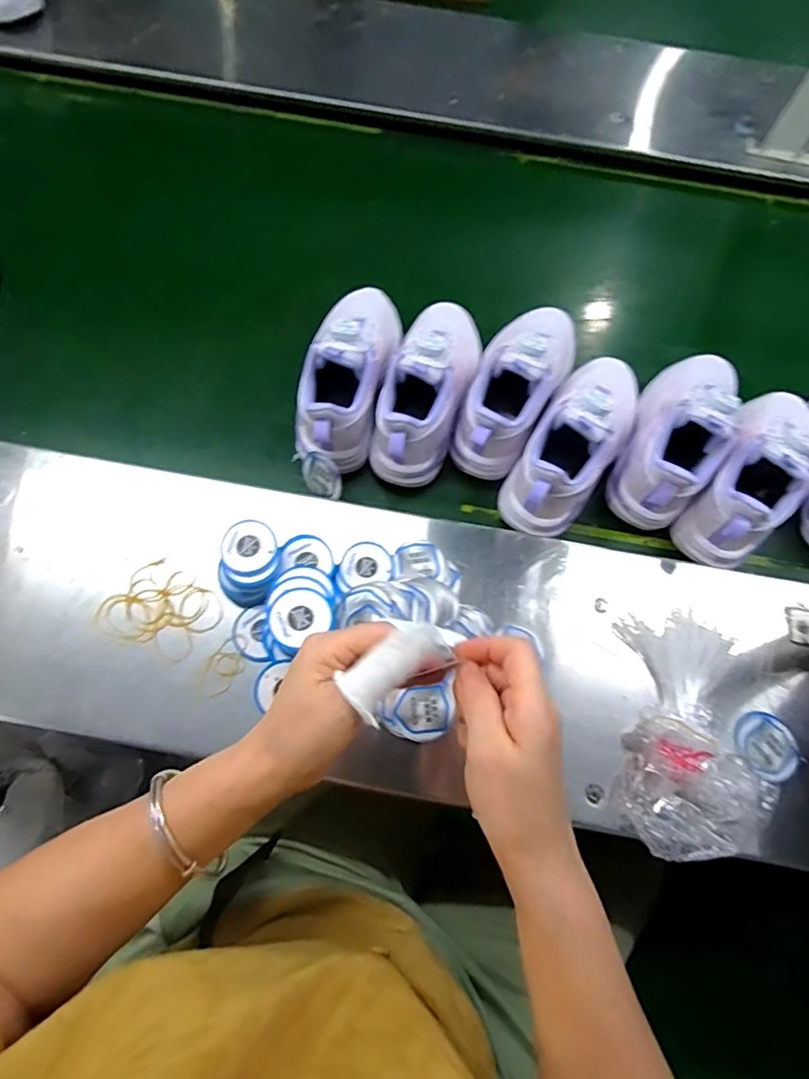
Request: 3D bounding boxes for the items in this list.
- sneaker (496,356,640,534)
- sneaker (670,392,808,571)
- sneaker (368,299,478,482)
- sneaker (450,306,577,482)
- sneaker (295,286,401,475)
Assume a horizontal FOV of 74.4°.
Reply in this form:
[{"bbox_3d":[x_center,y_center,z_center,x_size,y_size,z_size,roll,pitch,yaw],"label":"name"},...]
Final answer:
[{"bbox_3d":[0.170,-0.103,0.510,0.079,0.100,0.215,34,72,12],"label":"sneaker"},{"bbox_3d":[0.338,-0.073,0.502,0.073,0.097,0.217,34,72,13],"label":"sneaker"},{"bbox_3d":[0.022,-0.161,0.526,0.080,0.100,0.215,16,69,6],"label":"sneaker"},{"bbox_3d":[0.116,-0.167,0.535,0.079,0.102,0.225,27,70,10],"label":"sneaker"},{"bbox_3d":[-0.059,-0.174,0.534,0.087,0.111,0.214,10,68,4],"label":"sneaker"}]

